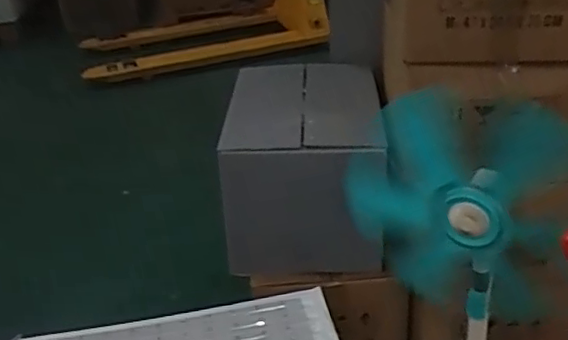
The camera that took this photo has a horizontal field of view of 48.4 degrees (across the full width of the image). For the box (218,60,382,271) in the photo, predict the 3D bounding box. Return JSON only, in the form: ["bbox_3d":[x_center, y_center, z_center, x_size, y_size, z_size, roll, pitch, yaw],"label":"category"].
[{"bbox_3d":[0.051,-0.019,1.508,0.348,0.333,0.498,0,30,8],"label":"box"}]

